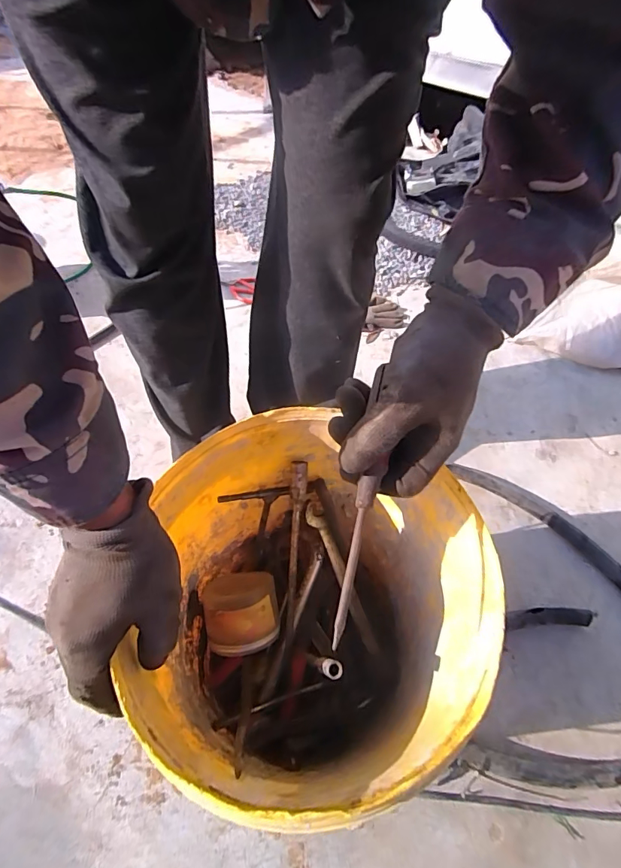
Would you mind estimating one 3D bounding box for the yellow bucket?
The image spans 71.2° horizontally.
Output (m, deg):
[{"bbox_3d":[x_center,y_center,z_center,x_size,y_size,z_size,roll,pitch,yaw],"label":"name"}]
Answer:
[{"bbox_3d":[0.004,0.200,0.469,0.270,0.329,0.298,2,52,0],"label":"yellow bucket"}]

